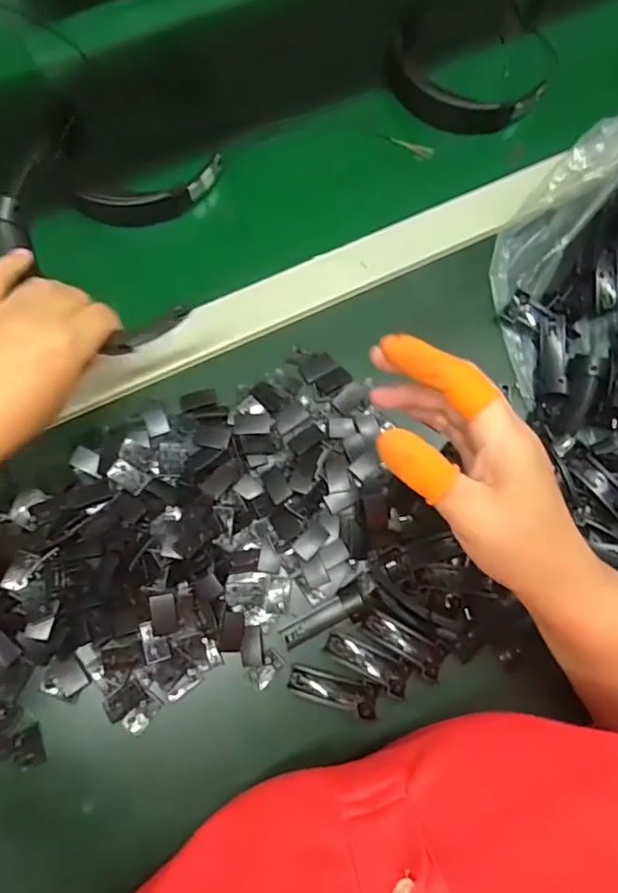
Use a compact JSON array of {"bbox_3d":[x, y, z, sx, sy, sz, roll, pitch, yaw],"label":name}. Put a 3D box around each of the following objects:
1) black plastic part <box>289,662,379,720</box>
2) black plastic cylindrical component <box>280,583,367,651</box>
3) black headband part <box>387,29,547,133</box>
[{"bbox_3d":[0.016,0.157,0.355,0.057,0.009,0.018,16,73,3],"label":"black plastic part"},{"bbox_3d":[0.010,0.114,0.367,0.060,0.012,0.022,-24,75,-9],"label":"black plastic cylindrical component"},{"bbox_3d":[0.136,-0.318,0.496,0.141,0.032,0.056,15,73,3],"label":"black headband part"}]

